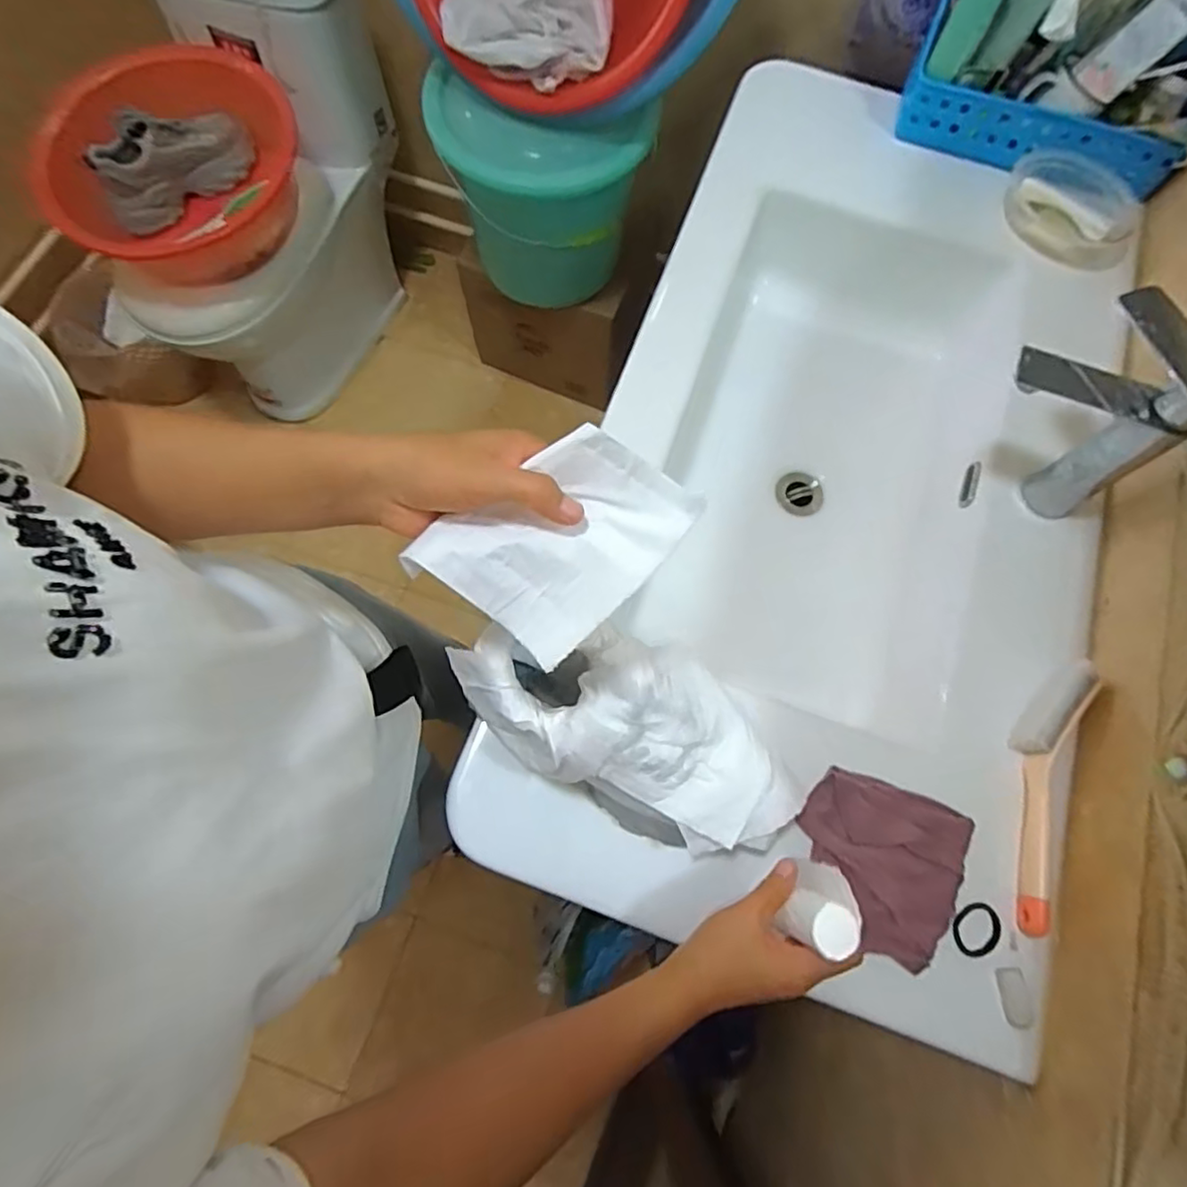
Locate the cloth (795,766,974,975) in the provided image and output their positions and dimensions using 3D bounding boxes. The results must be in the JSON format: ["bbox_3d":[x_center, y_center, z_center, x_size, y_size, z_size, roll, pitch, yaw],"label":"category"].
[{"bbox_3d":[0.235,0.222,0.530,0.129,0.018,0.130,24,73,5],"label":"cloth"}]

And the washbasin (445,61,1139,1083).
[{"bbox_3d":[0.261,-0.098,0.800,0.507,0.339,0.977,20,73,4],"label":"washbasin"}]

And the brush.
[{"bbox_3d":[0.381,0.166,0.544,0.035,0.037,0.226,21,73,4],"label":"brush"}]

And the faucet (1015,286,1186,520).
[{"bbox_3d":[0.422,-0.148,0.572,0.105,0.187,0.126,-27,75,-10],"label":"faucet"}]

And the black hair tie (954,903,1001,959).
[{"bbox_3d":[0.313,0.274,0.524,0.035,0.006,0.044,37,75,9],"label":"black hair tie"}]

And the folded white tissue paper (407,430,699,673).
[{"bbox_3d":[-0.018,-0.031,0.352,0.129,0.014,0.099,-44,99,0],"label":"folded white tissue paper"}]

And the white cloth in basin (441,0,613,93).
[{"bbox_3d":[-0.083,-0.829,0.886,0.234,0.194,0.045,24,32,-3],"label":"white cloth in basin"}]

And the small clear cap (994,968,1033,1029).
[{"bbox_3d":[0.331,0.319,0.505,0.021,0.006,0.040,3,72,-2],"label":"small clear cap"}]

